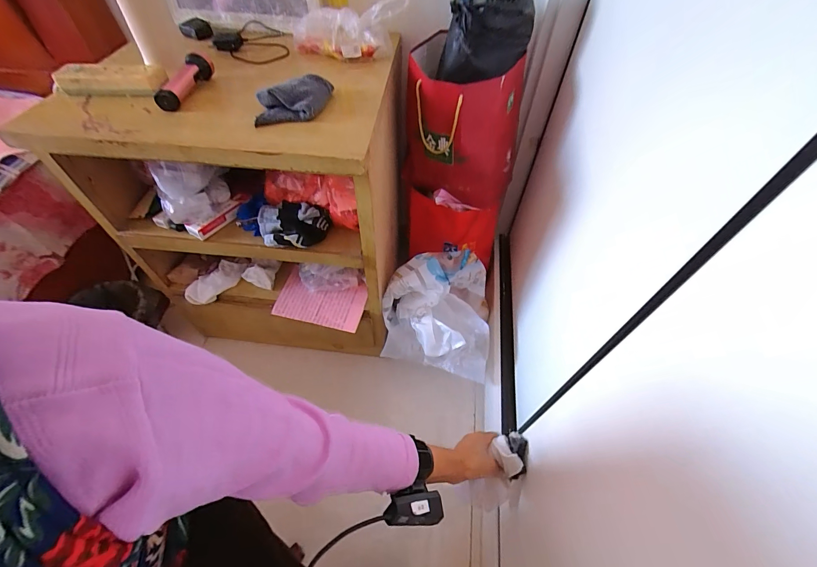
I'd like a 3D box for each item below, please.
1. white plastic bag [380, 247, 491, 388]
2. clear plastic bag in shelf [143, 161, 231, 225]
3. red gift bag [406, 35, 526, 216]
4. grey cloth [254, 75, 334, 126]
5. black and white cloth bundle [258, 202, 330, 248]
[{"bbox_3d":[0.074,0.066,0.851,0.251,0.230,0.215,6,50,1],"label":"white plastic bag"},{"bbox_3d":[-0.400,-0.182,0.666,0.064,0.095,0.132,37,57,25],"label":"clear plastic bag in shelf"},{"bbox_3d":[0.109,-0.317,0.762,0.201,0.283,0.179,-15,52,-16],"label":"red gift bag"},{"bbox_3d":[-0.176,-0.285,0.547,0.119,0.041,0.076,-9,51,-11],"label":"grey cloth"},{"bbox_3d":[-0.228,-0.113,0.680,0.136,0.044,0.092,16,51,10],"label":"black and white cloth bundle"}]

